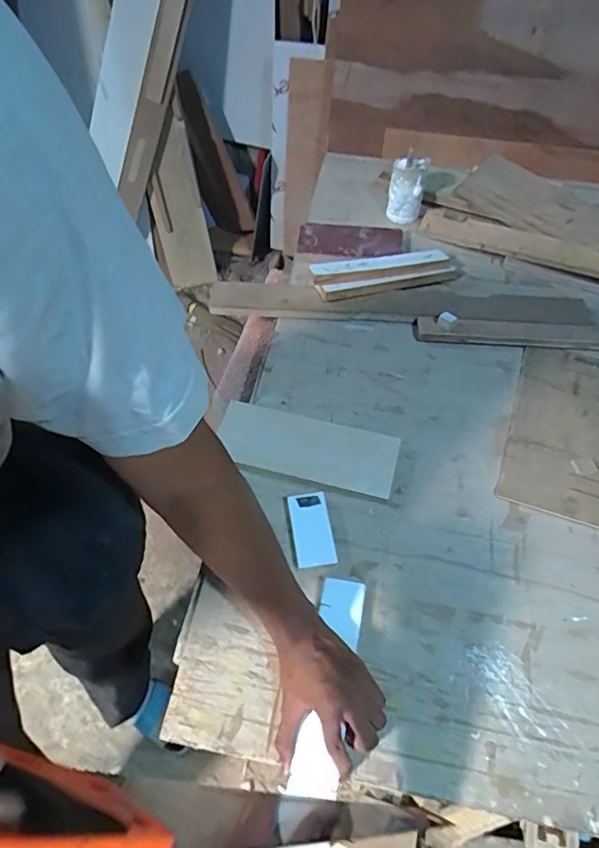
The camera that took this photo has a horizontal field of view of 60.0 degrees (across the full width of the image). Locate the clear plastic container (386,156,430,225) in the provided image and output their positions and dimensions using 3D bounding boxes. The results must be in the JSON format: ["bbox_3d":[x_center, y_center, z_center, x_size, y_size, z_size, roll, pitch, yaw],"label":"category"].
[{"bbox_3d":[0.199,-0.436,0.967,0.064,0.108,0.048,9,58,5],"label":"clear plastic container"}]

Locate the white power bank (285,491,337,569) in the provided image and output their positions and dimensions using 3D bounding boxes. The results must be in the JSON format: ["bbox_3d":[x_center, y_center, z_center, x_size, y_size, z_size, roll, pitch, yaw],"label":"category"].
[{"bbox_3d":[0.014,0.134,0.654,0.049,0.021,0.095,-9,59,-5],"label":"white power bank"}]

